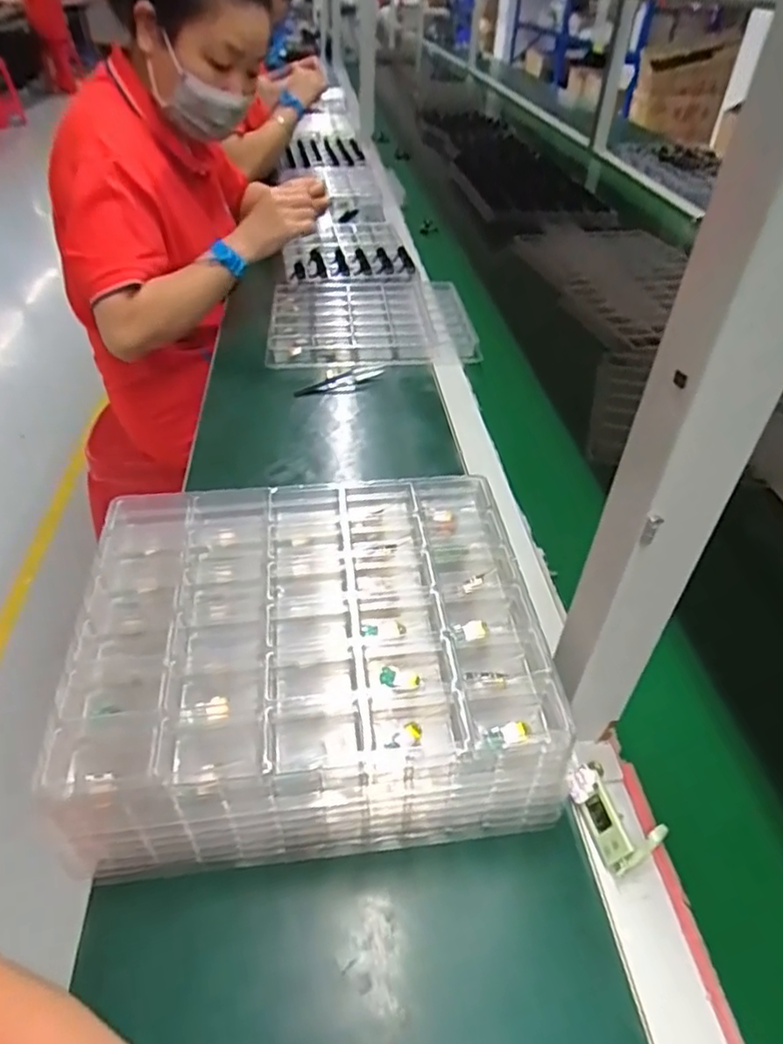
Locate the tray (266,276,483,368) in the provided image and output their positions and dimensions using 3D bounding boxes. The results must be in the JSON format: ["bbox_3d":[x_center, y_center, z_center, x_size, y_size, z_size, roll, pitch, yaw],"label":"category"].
[{"bbox_3d":[-0.033,-0.309,0.984,0.299,0.028,0.275,-2,41,-4],"label":"tray"}]

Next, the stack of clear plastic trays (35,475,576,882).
[{"bbox_3d":[-0.057,0.092,0.459,0.298,0.100,0.247,-5,42,-6],"label":"stack of clear plastic trays"}]

